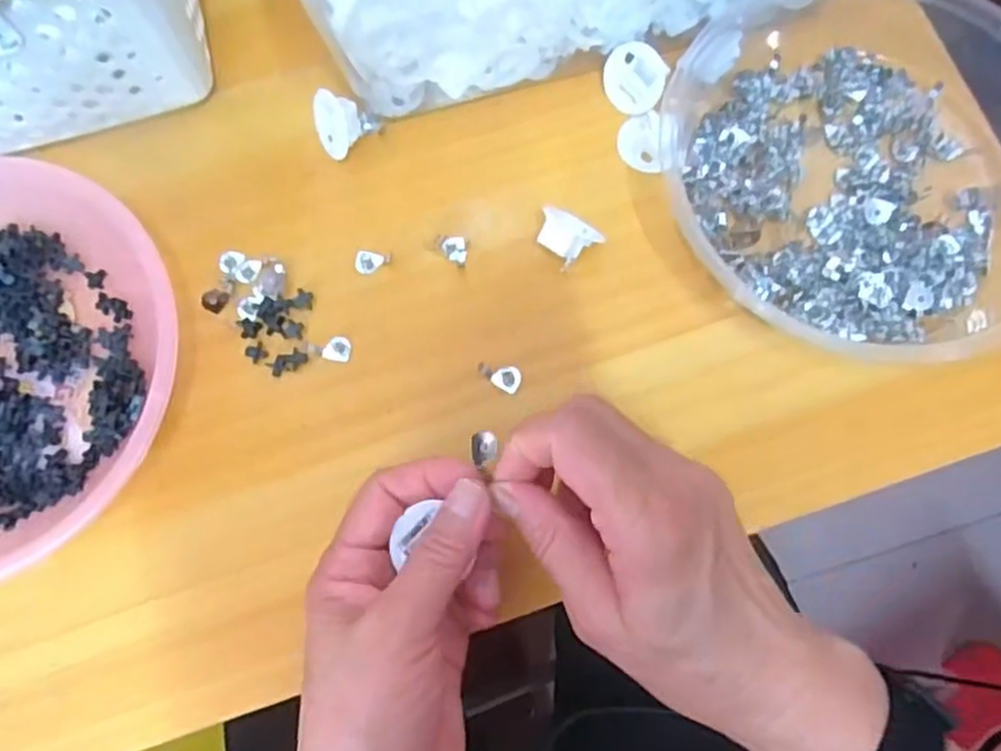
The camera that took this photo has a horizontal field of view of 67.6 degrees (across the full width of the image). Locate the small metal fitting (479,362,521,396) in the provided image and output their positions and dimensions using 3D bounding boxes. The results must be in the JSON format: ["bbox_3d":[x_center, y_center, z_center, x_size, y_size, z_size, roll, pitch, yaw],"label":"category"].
[{"bbox_3d":[0.000,-0.001,0.347,0.021,0.008,0.012,27,79,6],"label":"small metal fitting"}]

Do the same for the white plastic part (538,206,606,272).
[{"bbox_3d":[0.032,-0.065,0.357,0.030,0.018,0.022,28,79,9],"label":"white plastic part"}]

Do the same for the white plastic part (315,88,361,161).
[{"bbox_3d":[-0.082,-0.127,0.374,0.031,0.027,0.010,50,42,-7],"label":"white plastic part"}]

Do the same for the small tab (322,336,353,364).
[{"bbox_3d":[-0.077,-0.013,0.354,0.013,0.004,0.012,11,77,5],"label":"small tab"}]

